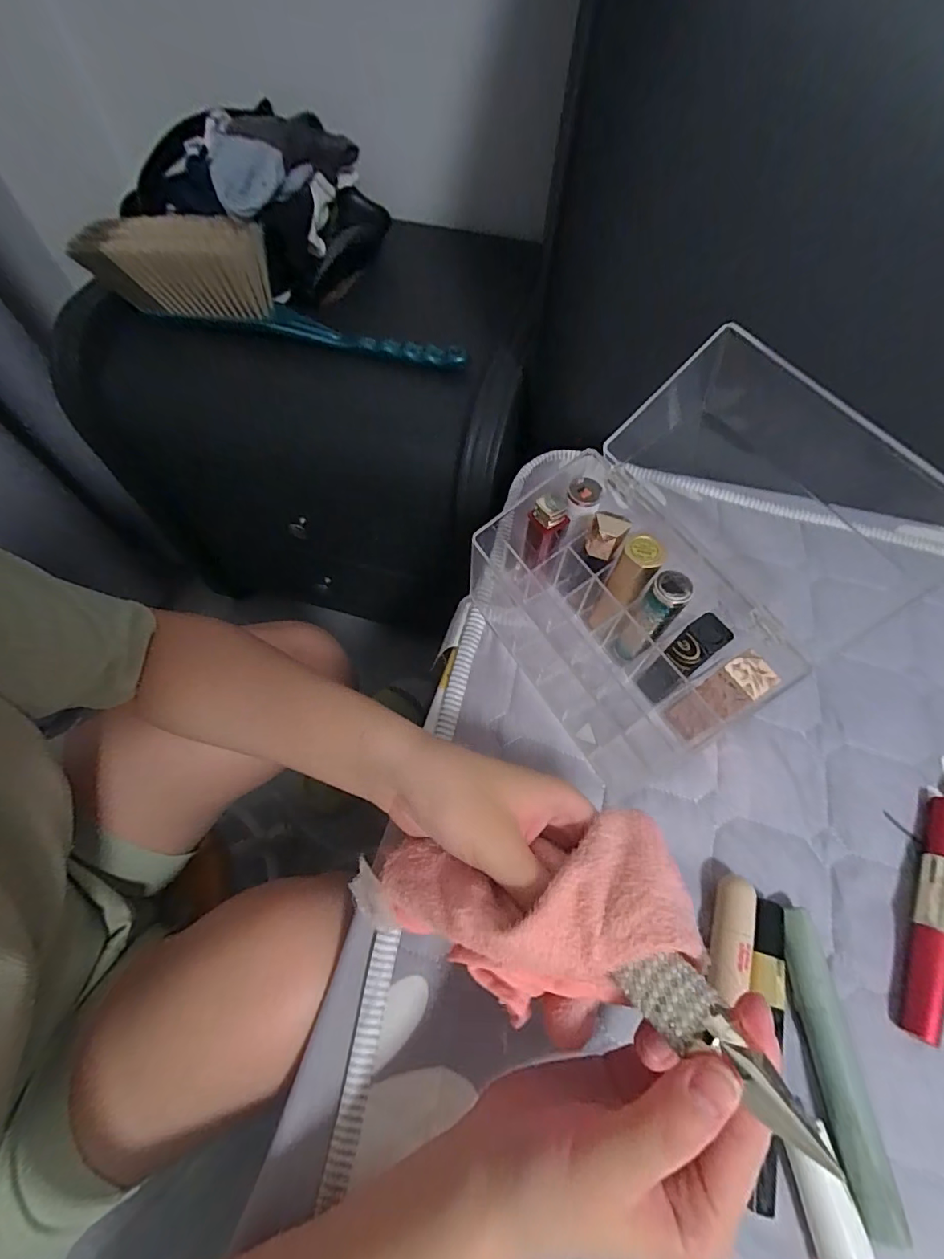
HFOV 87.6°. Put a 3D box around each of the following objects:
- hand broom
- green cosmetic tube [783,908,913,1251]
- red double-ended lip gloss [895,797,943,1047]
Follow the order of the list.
[{"bbox_3d":[-0.198,-0.339,0.487,0.395,0.089,0.053,10,63,4],"label":"hand broom"},{"bbox_3d":[0.180,0.212,0.246,0.018,0.018,0.124,-2,63,-2],"label":"green cosmetic tube"},{"bbox_3d":[0.257,0.156,0.273,0.016,0.020,0.127,25,65,11],"label":"red double-ended lip gloss"}]

